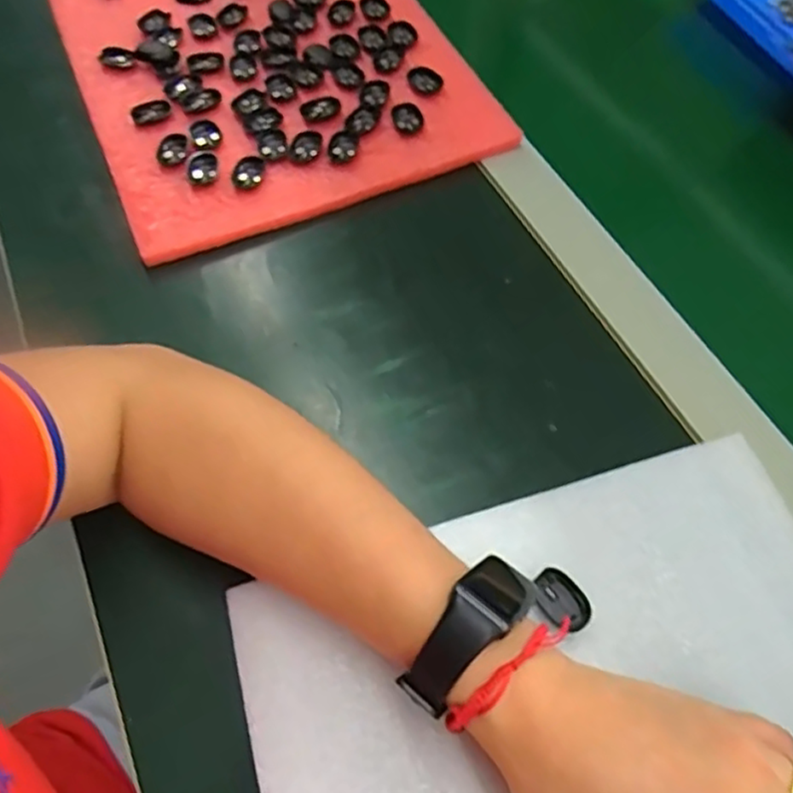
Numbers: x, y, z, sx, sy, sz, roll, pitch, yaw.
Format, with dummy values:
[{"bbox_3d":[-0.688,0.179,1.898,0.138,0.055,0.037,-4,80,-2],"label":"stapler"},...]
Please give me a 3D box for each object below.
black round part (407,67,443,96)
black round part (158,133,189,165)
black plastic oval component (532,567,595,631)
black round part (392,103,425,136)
[{"bbox_3d":[0.019,-0.223,0.476,0.025,0.005,0.025,0,60,0],"label":"black round part"},{"bbox_3d":[-0.147,-0.163,0.443,0.020,0.006,0.025,-12,61,-7],"label":"black round part"},{"bbox_3d":[0.073,0.088,0.295,0.017,0.006,0.027,-28,64,-15],"label":"black plastic oval component"},{"bbox_3d":[0.008,-0.189,0.457,0.020,0.004,0.028,-7,61,-4],"label":"black round part"}]

